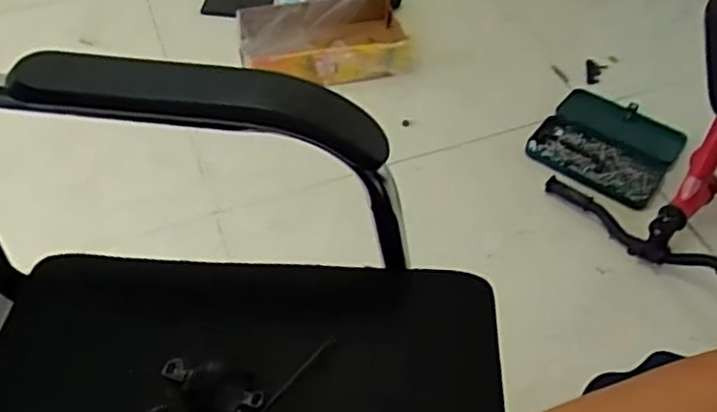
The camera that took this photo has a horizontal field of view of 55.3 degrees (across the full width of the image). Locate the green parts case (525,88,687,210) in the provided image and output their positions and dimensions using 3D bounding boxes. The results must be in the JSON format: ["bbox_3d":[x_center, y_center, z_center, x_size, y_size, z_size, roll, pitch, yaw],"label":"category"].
[{"bbox_3d":[0.482,-0.119,1.338,0.246,0.029,0.257,31,57,22],"label":"green parts case"}]

